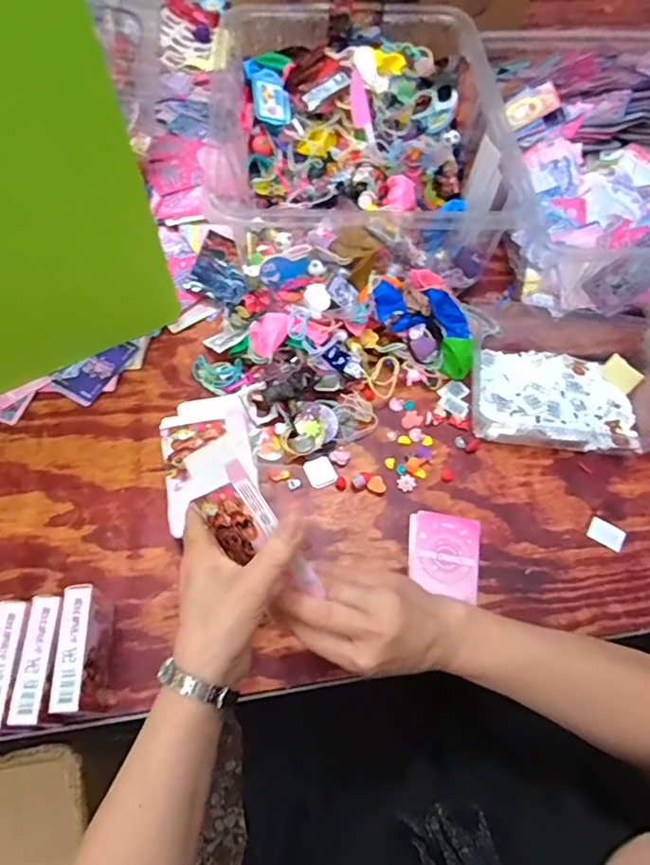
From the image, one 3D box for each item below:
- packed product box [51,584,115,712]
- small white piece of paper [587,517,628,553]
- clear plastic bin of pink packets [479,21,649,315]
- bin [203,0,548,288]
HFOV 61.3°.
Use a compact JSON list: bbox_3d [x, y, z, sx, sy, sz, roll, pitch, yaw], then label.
[{"bbox_3d":[-0.197,0.180,0.457,0.024,0.066,0.095,-6,61,-4],"label":"packed product box"},{"bbox_3d":[0.282,0.102,0.547,0.035,0.005,0.025,32,65,16],"label":"small white piece of paper"},{"bbox_3d":[0.400,-0.366,0.727,0.346,0.111,0.465,-4,61,-3],"label":"clear plastic bin of pink packets"},{"bbox_3d":[0.030,-0.389,0.720,0.377,0.110,0.451,-1,61,-1],"label":"bin"}]

